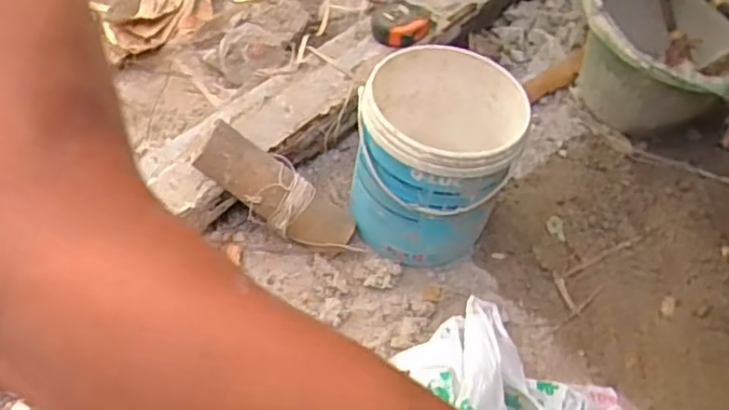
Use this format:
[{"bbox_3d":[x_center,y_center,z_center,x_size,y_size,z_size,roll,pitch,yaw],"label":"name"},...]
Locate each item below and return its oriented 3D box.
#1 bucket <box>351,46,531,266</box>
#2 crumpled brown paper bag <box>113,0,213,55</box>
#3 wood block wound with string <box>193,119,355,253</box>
[{"bbox_3d":[0.080,-0.055,0.773,0.176,0.185,0.191,15,53,9],"label":"bucket"},{"bbox_3d":[-0.305,-0.334,1.061,0.123,0.033,0.276,8,52,3],"label":"crumpled brown paper bag"},{"bbox_3d":[-0.101,-0.013,0.764,0.200,0.046,0.068,38,52,-17],"label":"wood block wound with string"}]

